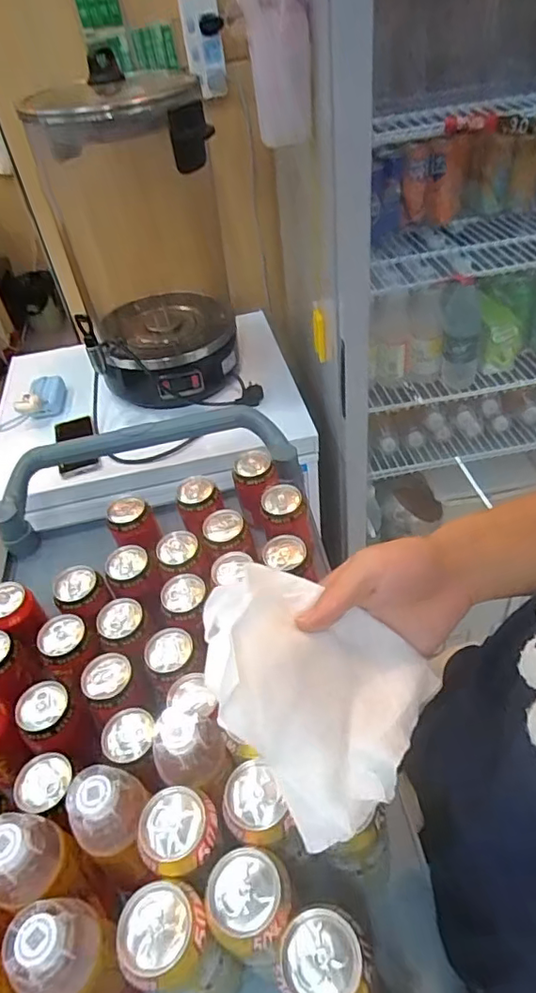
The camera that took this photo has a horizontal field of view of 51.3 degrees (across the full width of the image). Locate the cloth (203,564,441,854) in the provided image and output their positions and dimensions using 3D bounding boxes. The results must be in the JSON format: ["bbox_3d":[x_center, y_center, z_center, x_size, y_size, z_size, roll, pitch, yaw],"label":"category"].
[{"bbox_3d":[0.026,0.116,0.350,0.150,0.032,0.129,41,55,-5],"label":"cloth"}]

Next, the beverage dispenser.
[{"bbox_3d":[-0.223,-0.451,1.020,0.262,0.532,0.278,-15,45,-7],"label":"beverage dispenser"}]

